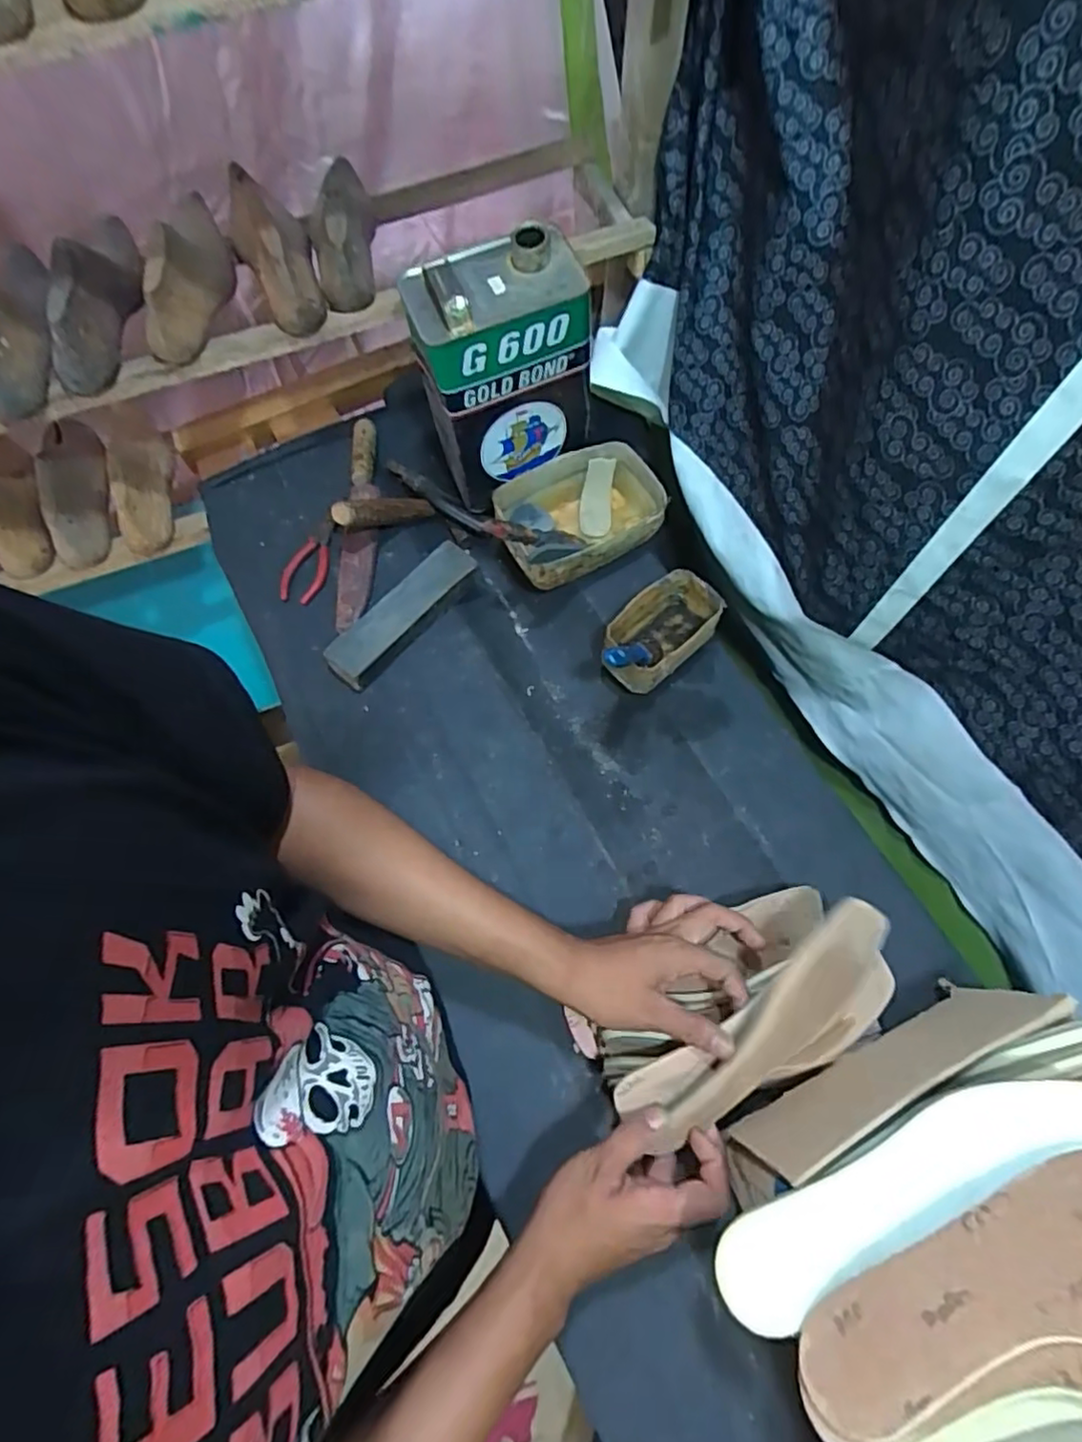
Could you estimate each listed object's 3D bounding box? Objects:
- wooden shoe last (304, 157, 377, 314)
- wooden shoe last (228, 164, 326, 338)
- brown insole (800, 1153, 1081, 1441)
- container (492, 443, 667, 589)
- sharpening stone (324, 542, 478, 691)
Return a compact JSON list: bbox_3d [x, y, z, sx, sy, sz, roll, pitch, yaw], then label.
[{"bbox_3d":[-0.216,-0.534,0.667,0.068,0.072,0.225,-13,68,-6],"label":"wooden shoe last"},{"bbox_3d":[-0.285,-0.508,0.656,0.076,0.081,0.234,-18,68,-8],"label":"wooden shoe last"},{"bbox_3d":[0.238,0.264,0.303,0.235,0.018,0.083,-23,23,13],"label":"brown insole"},{"bbox_3d":[0.047,-0.235,0.728,0.187,0.086,0.124,-26,70,-11],"label":"container"},{"bbox_3d":[-0.151,-0.119,0.699,0.052,0.027,0.193,38,71,14],"label":"sharpening stone"}]

